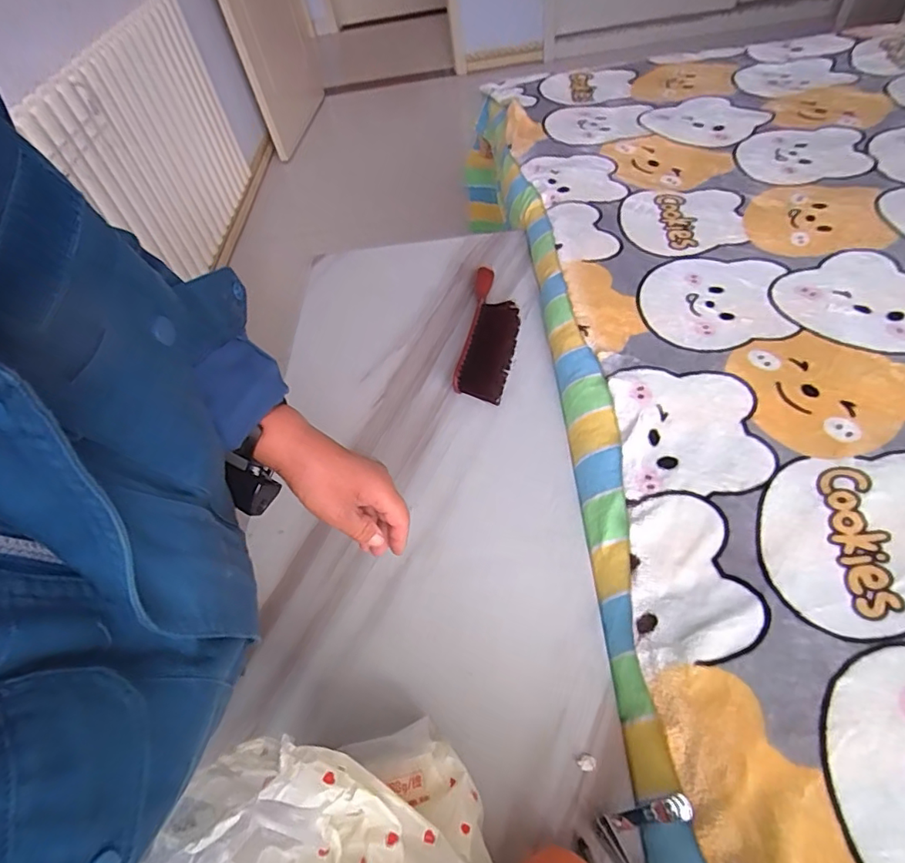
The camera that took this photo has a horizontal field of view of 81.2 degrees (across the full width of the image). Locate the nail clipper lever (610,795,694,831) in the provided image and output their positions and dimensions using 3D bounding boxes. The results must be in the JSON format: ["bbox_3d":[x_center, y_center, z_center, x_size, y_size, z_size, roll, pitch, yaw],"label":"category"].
[{"bbox_3d":[0.152,0.292,0.402,0.064,0.010,0.015,-34,47,24],"label":"nail clipper lever"}]

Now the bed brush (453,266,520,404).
[{"bbox_3d":[0.056,-0.149,0.769,0.078,0.039,0.260,4,53,12],"label":"bed brush"}]

